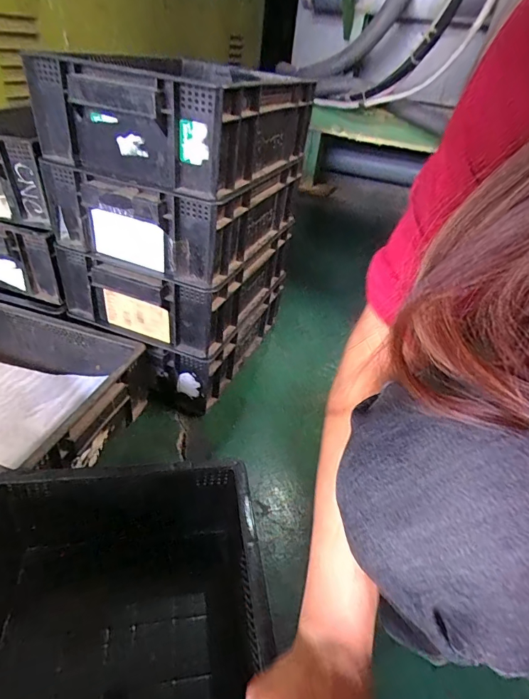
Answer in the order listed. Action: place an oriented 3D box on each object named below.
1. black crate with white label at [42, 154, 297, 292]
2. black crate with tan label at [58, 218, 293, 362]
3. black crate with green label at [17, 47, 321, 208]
[{"bbox_3d":[-0.120,-0.223,0.627,0.252,0.113,0.312,17,38,13],"label":"black crate with white label"},{"bbox_3d":[-0.120,-0.133,0.688,0.241,0.110,0.322,20,38,17],"label":"black crate with tan label"},{"bbox_3d":[-0.096,-0.317,0.570,0.234,0.110,0.323,17,38,13],"label":"black crate with green label"}]

